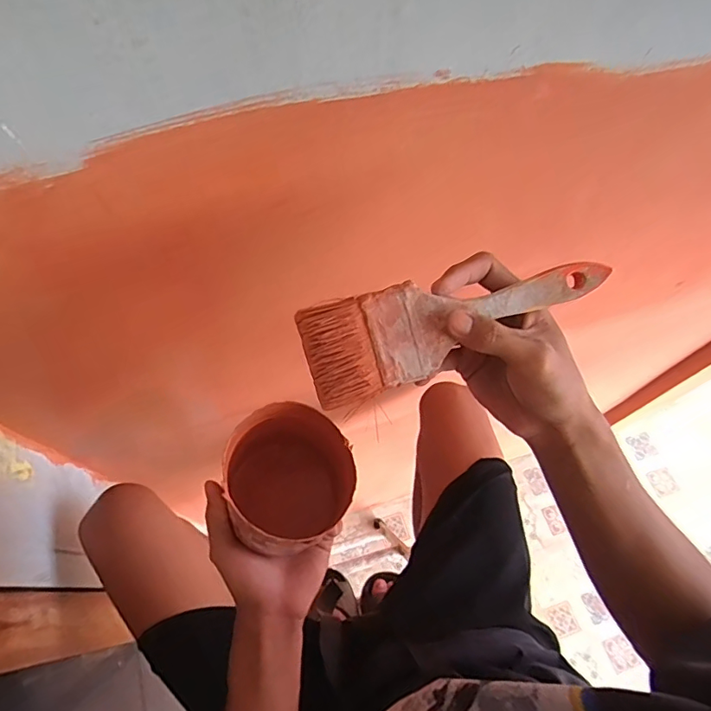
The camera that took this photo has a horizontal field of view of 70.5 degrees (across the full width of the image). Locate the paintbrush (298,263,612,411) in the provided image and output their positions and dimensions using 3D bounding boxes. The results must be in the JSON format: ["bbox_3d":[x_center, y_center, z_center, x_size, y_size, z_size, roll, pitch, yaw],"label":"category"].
[{"bbox_3d":[0.062,-0.024,0.318,0.190,0.011,0.062,-18,93,-4],"label":"paintbrush"}]

